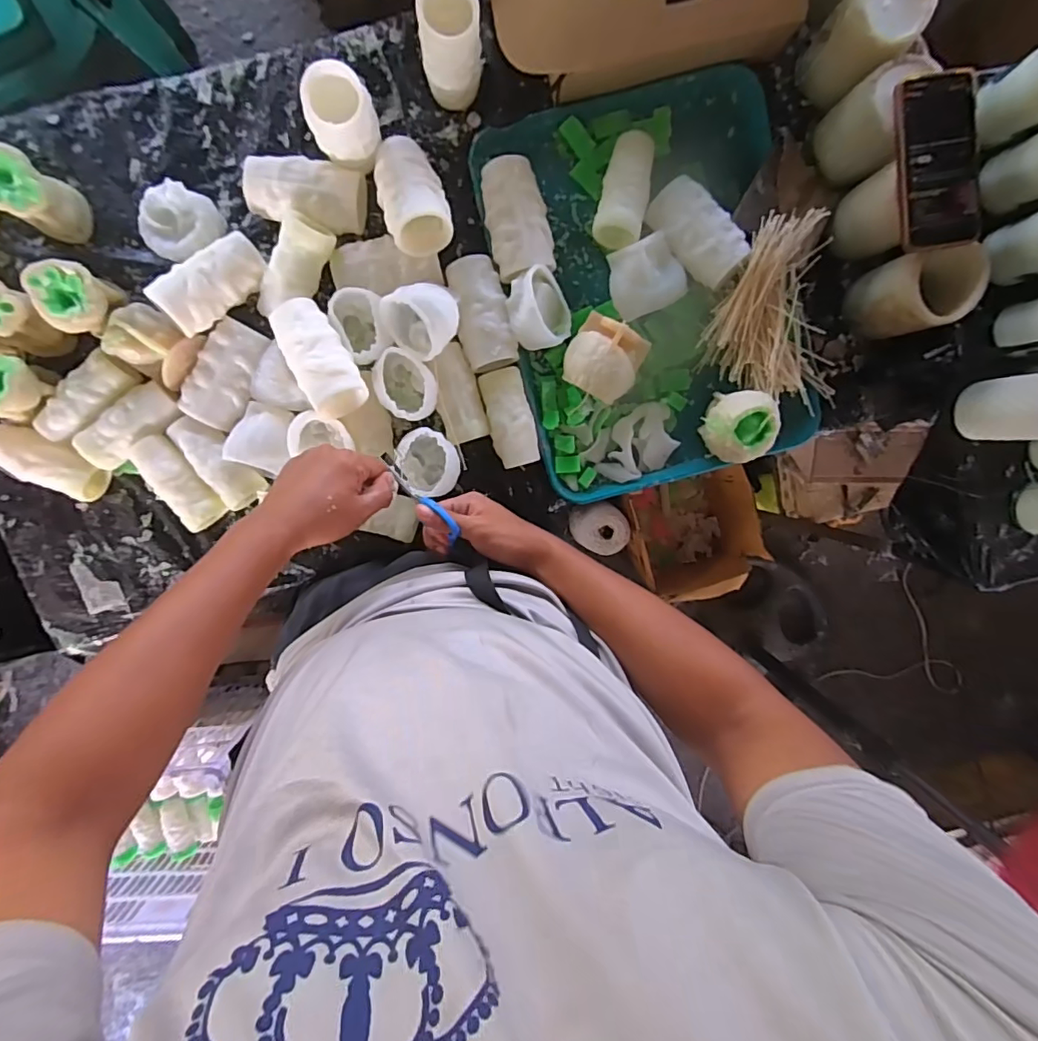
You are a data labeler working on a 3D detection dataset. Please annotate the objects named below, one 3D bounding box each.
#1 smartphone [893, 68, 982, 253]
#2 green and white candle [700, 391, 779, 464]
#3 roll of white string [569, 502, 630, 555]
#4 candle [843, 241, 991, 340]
[{"bbox_3d":[0.415,-0.353,0.532,0.075,0.015,0.154,-11,99,-1],"label":"smartphone"},{"bbox_3d":[0.254,-0.109,0.620,0.067,0.068,0.082,-15,99,-1],"label":"green and white candle"},{"bbox_3d":[0.192,0.014,1.294,0.115,0.145,0.108,0,99,-3],"label":"roll of white string"},{"bbox_3d":[0.442,-0.252,0.610,0.081,0.109,0.079,-10,99,-2],"label":"candle"}]

